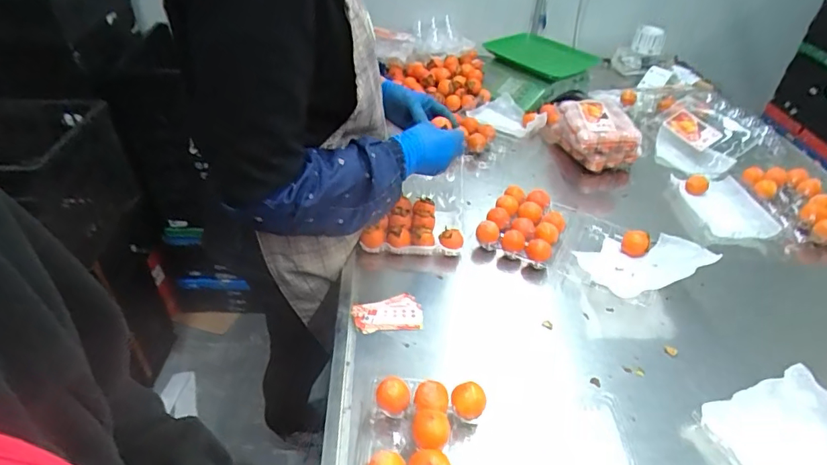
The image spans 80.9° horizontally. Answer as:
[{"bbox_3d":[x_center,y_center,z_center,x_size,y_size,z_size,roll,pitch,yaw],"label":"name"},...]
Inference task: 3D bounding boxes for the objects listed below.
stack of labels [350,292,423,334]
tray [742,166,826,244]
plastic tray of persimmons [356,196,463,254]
[{"bbox_3d":[-0.039,0.127,0.744,0.105,0.013,0.064,-9,41,-15],"label":"stack of labels"},{"bbox_3d":[0.786,-0.060,0.996,0.130,0.054,0.218,2,39,-1],"label":"tray"},{"bbox_3d":[0.001,-0.014,0.893,0.172,0.053,0.131,5,39,2],"label":"plastic tray of persimmons"}]

